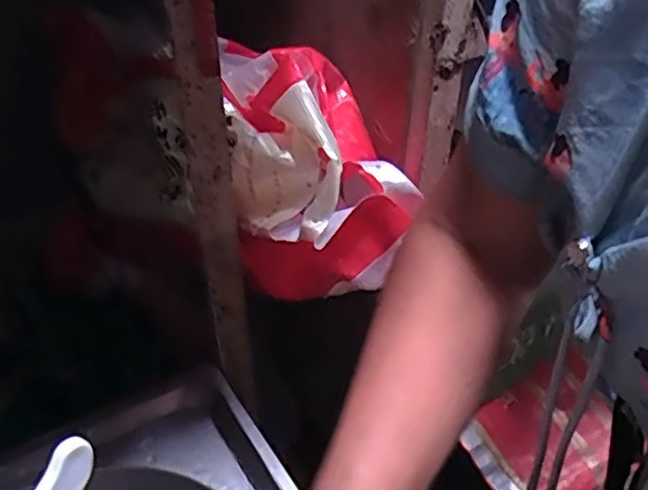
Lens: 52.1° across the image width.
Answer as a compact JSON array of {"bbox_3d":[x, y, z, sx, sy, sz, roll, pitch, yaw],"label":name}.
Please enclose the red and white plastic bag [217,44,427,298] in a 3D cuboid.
[{"bbox_3d":[-0.012,-0.053,0.487,0.110,0.141,0.157,-12,38,-17],"label":"red and white plastic bag"}]

